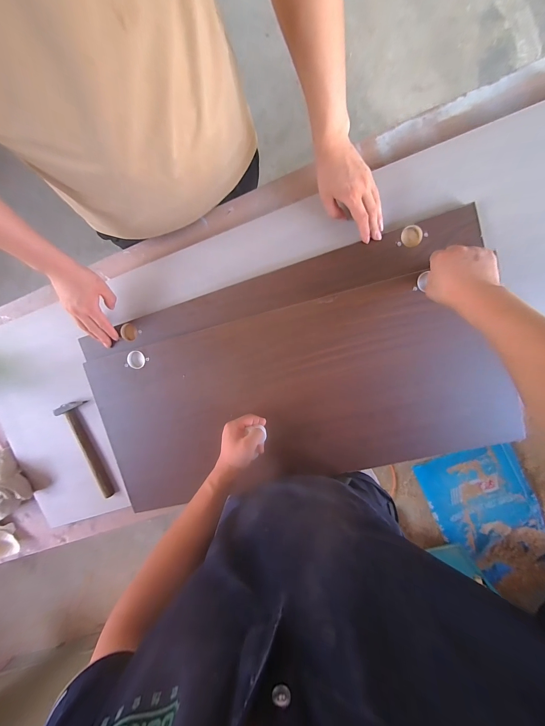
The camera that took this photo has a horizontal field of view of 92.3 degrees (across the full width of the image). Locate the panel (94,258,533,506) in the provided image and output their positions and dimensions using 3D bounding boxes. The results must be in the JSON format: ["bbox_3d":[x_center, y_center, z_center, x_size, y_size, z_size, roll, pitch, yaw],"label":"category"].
[{"bbox_3d":[0.032,0.063,0.524,0.783,0.026,0.350,-14,98,6],"label":"panel"}]

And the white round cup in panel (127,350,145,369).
[{"bbox_3d":[-0.284,-0.007,0.545,0.037,0.008,0.036,0,93,8],"label":"white round cup in panel"}]

